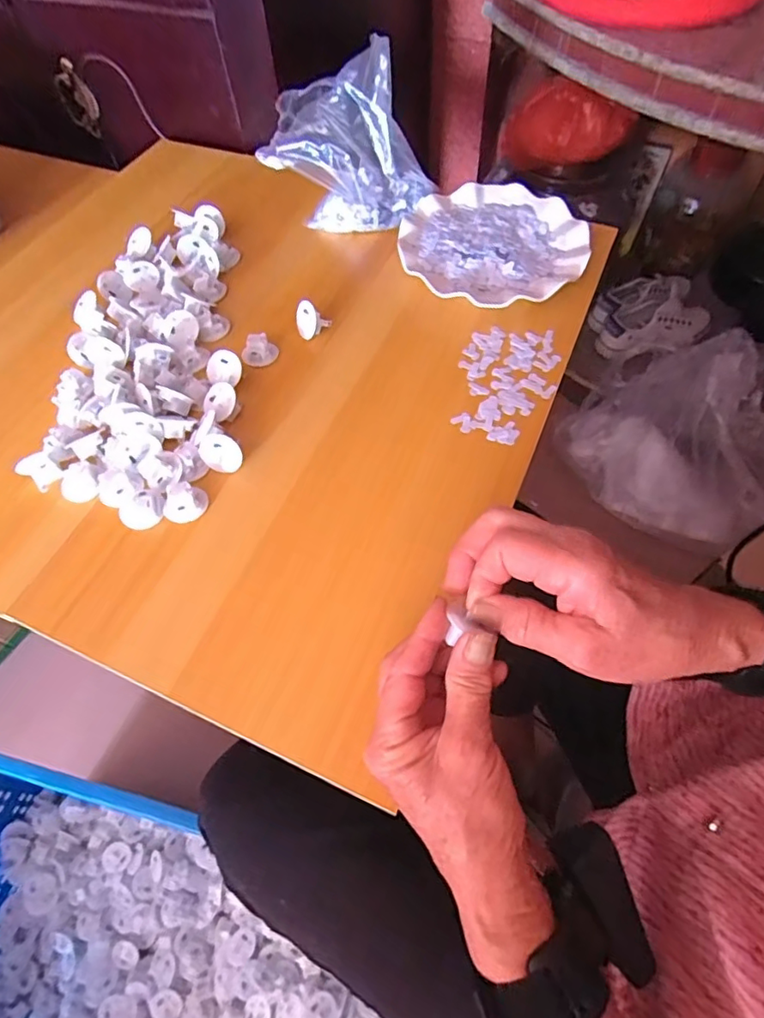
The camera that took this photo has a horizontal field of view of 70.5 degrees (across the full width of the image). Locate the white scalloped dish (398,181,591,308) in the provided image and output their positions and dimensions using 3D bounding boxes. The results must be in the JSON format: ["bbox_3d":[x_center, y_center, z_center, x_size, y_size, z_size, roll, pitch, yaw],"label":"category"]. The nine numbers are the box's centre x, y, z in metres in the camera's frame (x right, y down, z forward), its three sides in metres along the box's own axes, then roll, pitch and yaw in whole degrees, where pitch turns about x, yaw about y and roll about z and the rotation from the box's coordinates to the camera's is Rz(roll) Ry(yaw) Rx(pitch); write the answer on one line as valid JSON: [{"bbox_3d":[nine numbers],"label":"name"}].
[{"bbox_3d":[0.109,-0.266,0.538,0.176,0.022,0.171,1,60,-2],"label":"white scalloped dish"}]

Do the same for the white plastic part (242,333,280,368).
[{"bbox_3d":[-0.110,-0.143,0.485,0.029,0.019,0.024,6,60,1],"label":"white plastic part"}]

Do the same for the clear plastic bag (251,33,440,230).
[{"bbox_3d":[-0.033,-0.374,0.554,0.147,0.120,0.115,34,65,16],"label":"clear plastic bag"}]

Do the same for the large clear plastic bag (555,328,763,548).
[{"bbox_3d":[0.531,-0.131,0.930,0.370,0.248,0.260,35,65,16],"label":"large clear plastic bag"}]

